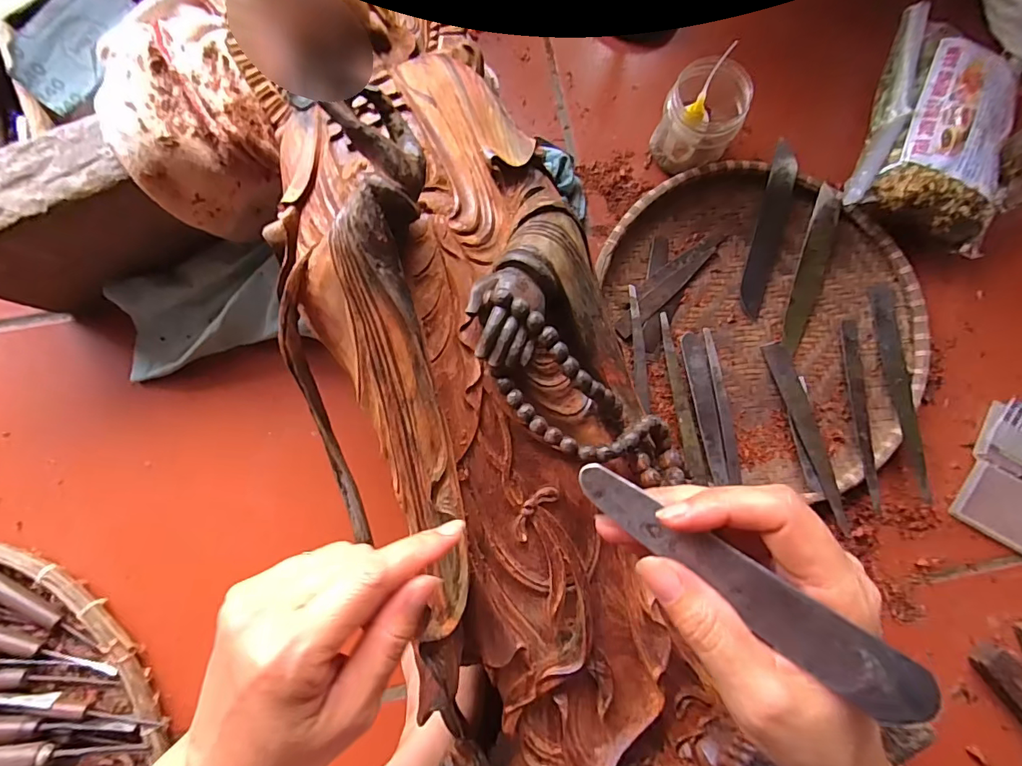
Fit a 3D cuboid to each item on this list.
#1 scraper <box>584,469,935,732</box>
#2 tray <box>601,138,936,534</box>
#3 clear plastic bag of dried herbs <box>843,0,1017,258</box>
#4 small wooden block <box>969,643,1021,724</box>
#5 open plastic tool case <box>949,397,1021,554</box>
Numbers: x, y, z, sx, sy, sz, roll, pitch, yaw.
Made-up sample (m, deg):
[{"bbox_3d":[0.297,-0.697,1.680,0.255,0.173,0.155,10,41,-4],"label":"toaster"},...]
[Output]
[{"bbox_3d":[0.081,0.073,0.177,0.129,0.004,0.021,32,103,24],"label":"scraper"},{"bbox_3d":[0.266,-0.056,0.479,0.307,0.030,0.346,-33,84,-7],"label":"tray"},{"bbox_3d":[0.439,-0.260,0.491,0.143,0.069,0.230,22,82,1],"label":"clear plastic bag of dried herbs"},{"bbox_3d":[0.475,0.289,0.439,0.032,0.023,0.084,-34,84,-7],"label":"small wooden block"},{"bbox_3d":[0.515,0.095,0.471,0.102,0.020,0.136,29,81,2],"label":"open plastic tool case"}]

